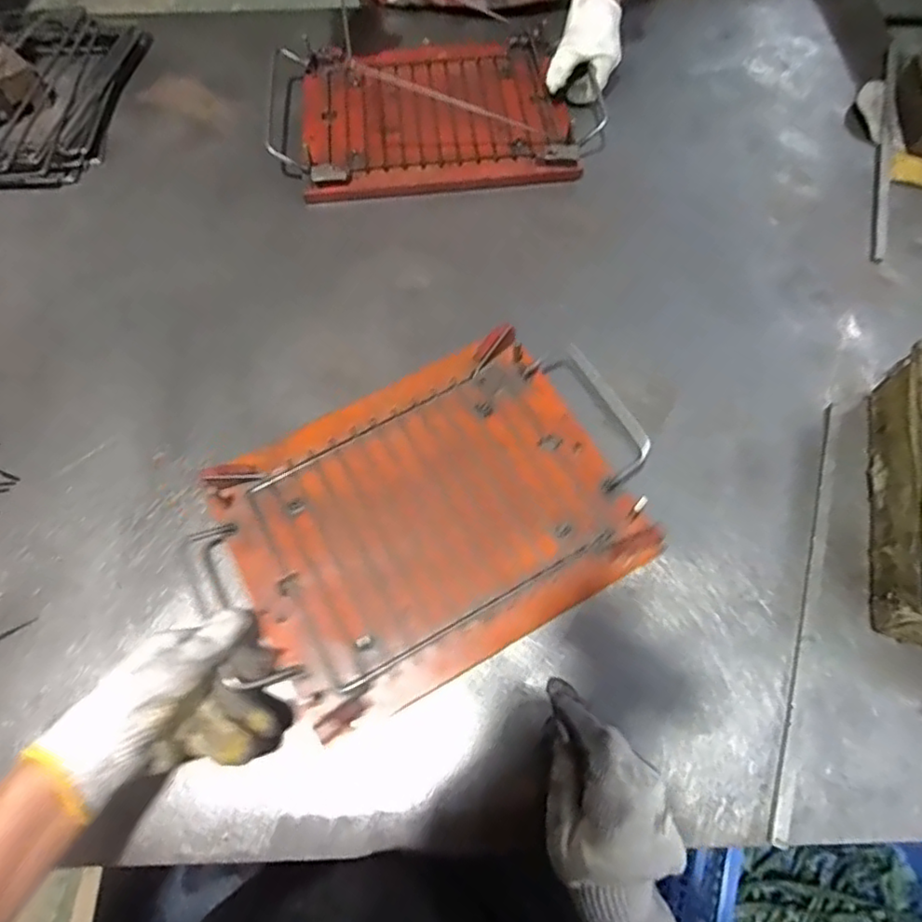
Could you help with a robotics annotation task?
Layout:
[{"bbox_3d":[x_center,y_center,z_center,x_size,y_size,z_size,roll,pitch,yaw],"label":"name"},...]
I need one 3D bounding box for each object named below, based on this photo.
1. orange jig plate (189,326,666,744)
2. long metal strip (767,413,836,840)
[{"bbox_3d":[-0.019,0.038,0.506,0.340,0.032,0.238,-28,69,-11],"label":"orange jig plate"},{"bbox_3d":[0.273,0.107,0.489,0.010,0.006,0.351,17,68,8],"label":"long metal strip"}]

